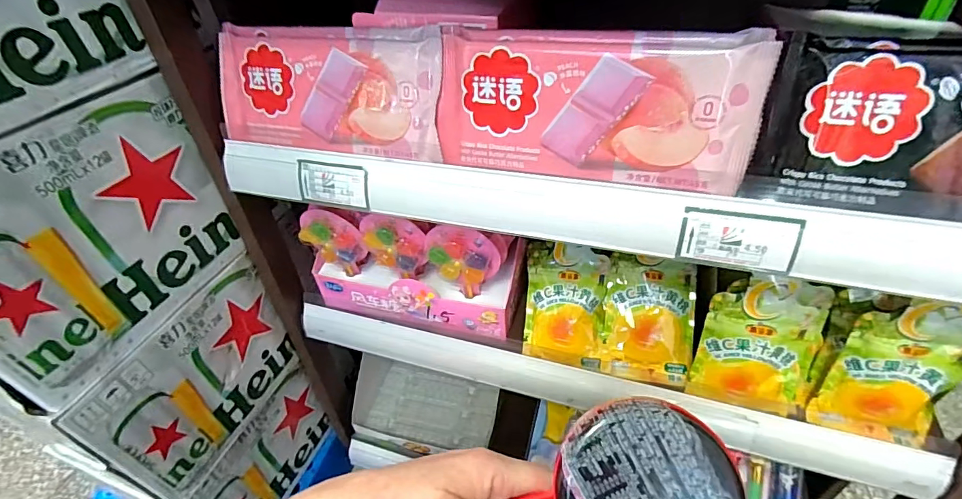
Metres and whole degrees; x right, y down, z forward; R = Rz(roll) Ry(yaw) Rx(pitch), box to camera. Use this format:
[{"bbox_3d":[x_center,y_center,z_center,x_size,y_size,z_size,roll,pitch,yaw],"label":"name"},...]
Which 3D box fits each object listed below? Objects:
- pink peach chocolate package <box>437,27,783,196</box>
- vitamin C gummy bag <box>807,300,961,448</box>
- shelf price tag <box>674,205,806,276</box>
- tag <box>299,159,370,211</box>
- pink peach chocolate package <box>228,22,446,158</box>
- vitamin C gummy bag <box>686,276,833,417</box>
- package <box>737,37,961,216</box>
[{"bbox_3d":[0.064,-0.088,0.279,0.190,0.085,0.016,10,26,18],"label":"pink peach chocolate package"},{"bbox_3d":[0.308,0.089,0.336,0.073,0.124,0.025,12,30,19],"label":"vitamin C gummy bag"},{"bbox_3d":[0.153,-0.005,0.268,0.062,0.034,0.004,9,23,17],"label":"shelf price tag"},{"bbox_3d":[-0.115,-0.051,0.354,0.062,0.034,0.004,10,24,19],"label":"tag"},{"bbox_3d":[-0.123,-0.121,0.343,0.197,0.086,0.011,10,20,19],"label":"pink peach chocolate package"},{"bbox_3d":[0.225,0.075,0.363,0.087,0.116,0.028,8,24,18],"label":"vitamin C gummy bag"},{"bbox_3d":[0.247,-0.057,0.223,0.191,0.083,0.020,10,24,18],"label":"package"}]

